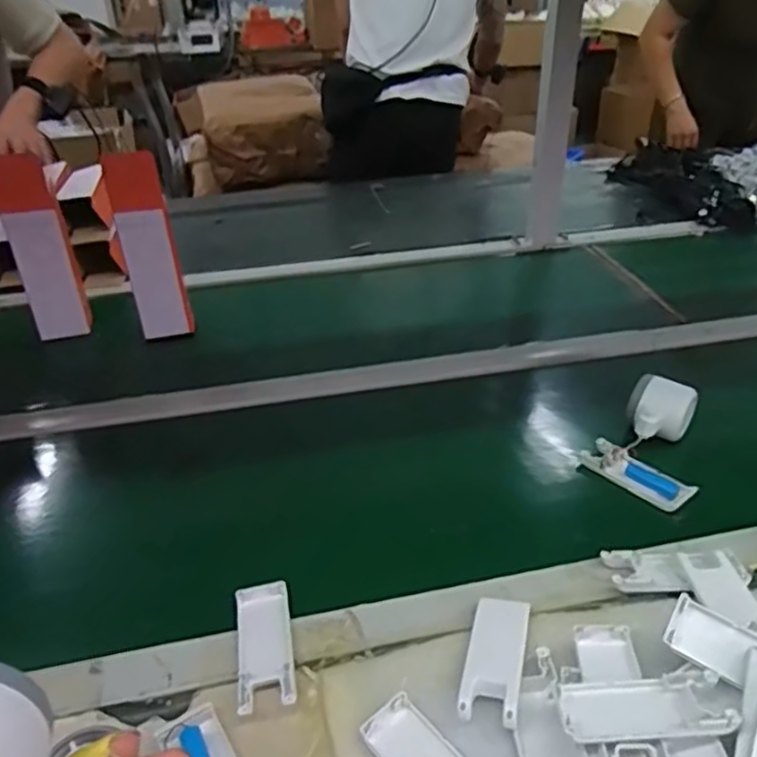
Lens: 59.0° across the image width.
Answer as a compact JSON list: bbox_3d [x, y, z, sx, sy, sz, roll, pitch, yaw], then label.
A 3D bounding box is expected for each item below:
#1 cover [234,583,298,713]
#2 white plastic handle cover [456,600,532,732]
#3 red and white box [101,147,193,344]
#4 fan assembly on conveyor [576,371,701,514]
[{"bbox_3d":[-0.085,0.197,0.499,0.040,0.012,0.103,-8,33,-9],"label":"cover"},{"bbox_3d":[0.084,0.196,0.476,0.039,0.013,0.100,8,34,14],"label":"white plastic handle cover"},{"bbox_3d":[-0.296,-0.166,0.868,0.068,0.226,0.066,-14,35,-18],"label":"red and white box"},{"bbox_3d":[0.277,0.057,0.664,0.101,0.059,0.122,24,41,34],"label":"fan assembly on conveyor"}]

